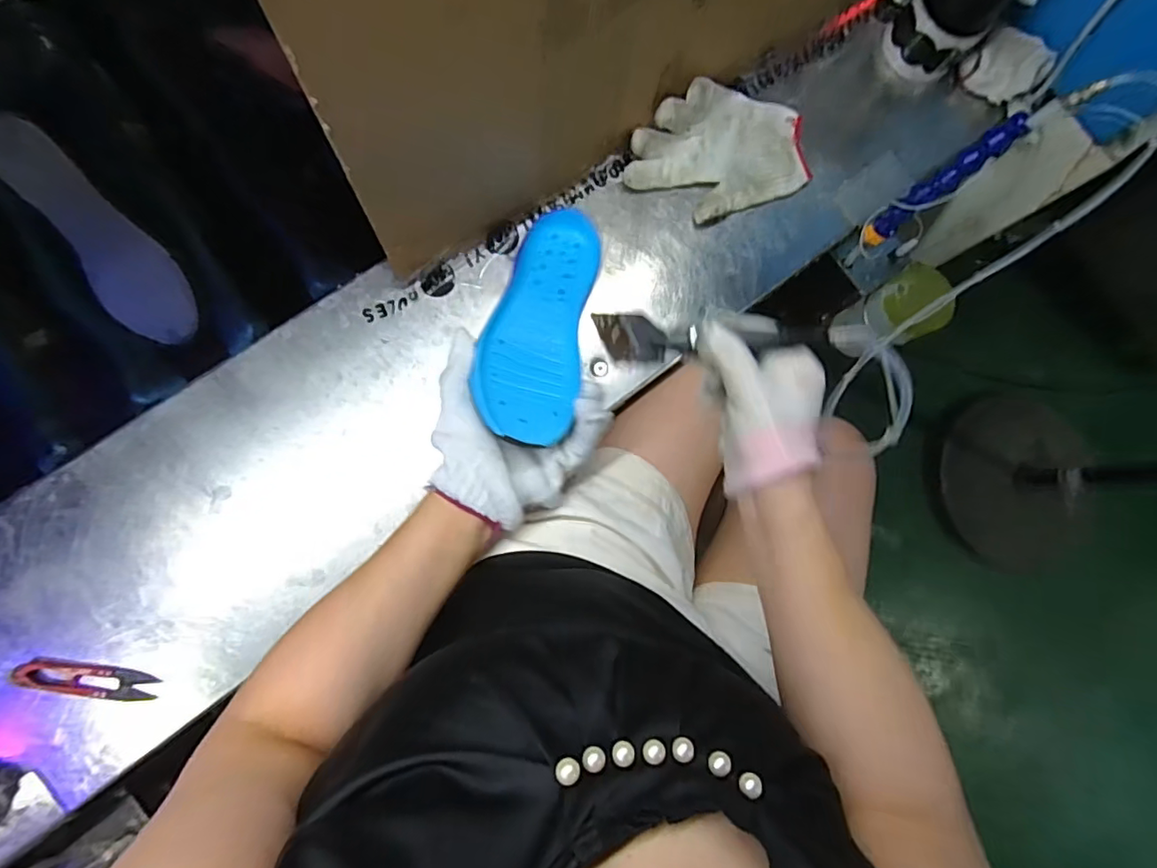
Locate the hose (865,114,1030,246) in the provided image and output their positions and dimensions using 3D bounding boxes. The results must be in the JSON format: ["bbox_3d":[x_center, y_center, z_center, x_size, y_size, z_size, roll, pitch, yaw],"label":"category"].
[{"bbox_3d":[0.334,-0.230,0.522,0.024,0.158,0.019,46,61,-3],"label":"hose"}]

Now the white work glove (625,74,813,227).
[{"bbox_3d":[0.143,-0.283,0.549,0.195,0.062,0.116,-22,86,-10],"label":"white work glove"}]

